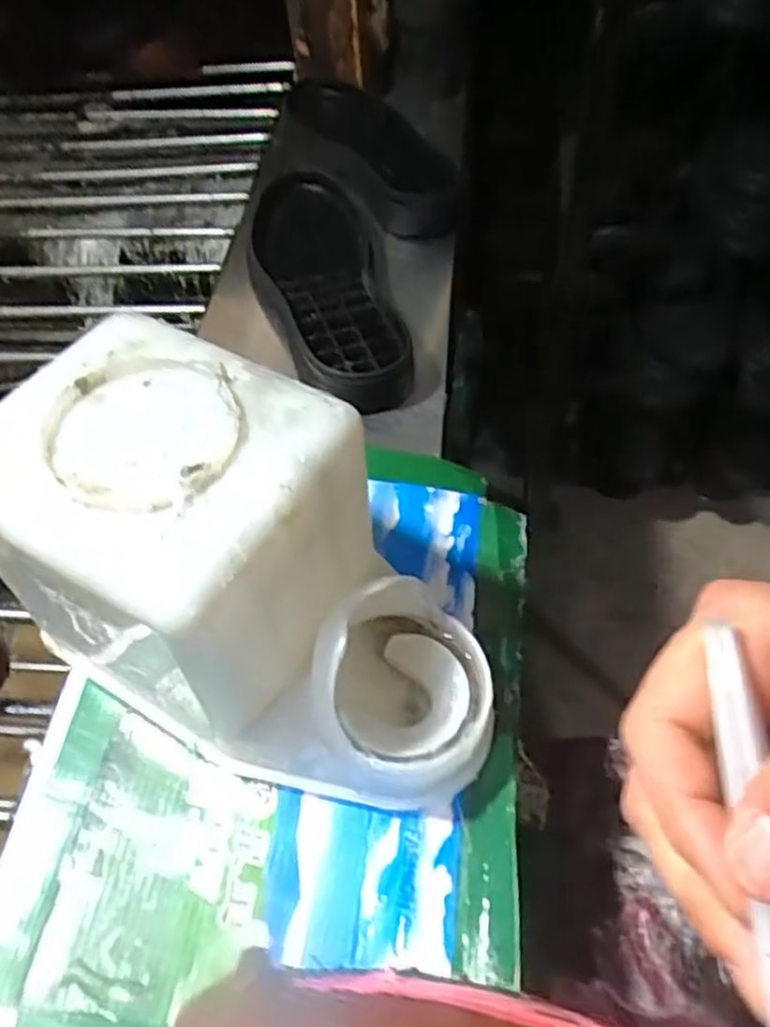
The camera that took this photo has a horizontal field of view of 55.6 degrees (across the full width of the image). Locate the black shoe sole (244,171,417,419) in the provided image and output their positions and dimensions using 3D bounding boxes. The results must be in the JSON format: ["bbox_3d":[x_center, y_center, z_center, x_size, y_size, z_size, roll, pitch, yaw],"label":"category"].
[{"bbox_3d":[-0.054,-0.197,0.609,0.110,0.043,0.310,-13,54,-4],"label":"black shoe sole"}]

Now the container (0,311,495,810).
[{"bbox_3d":[-0.061,0.038,0.355,0.224,0.172,0.130,24,60,20],"label":"container"}]

